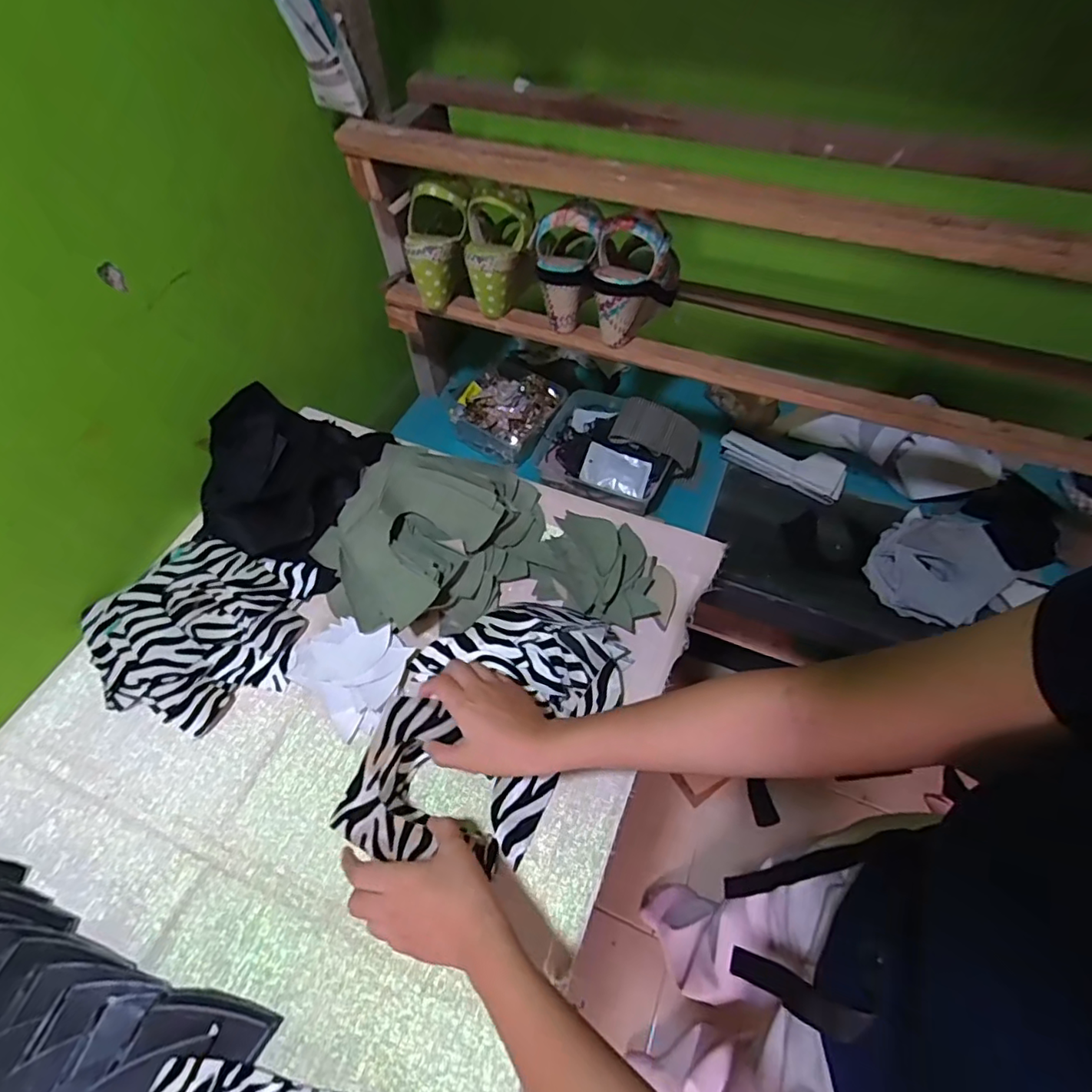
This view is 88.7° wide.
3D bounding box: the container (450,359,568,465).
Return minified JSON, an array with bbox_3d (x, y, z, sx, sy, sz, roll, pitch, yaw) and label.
[{"bbox_3d":[-0.062,-0.229,0.932,0.160,0.065,0.164,22,58,15],"label":"container"}]

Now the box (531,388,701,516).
[{"bbox_3d":[0.107,-0.156,0.860,0.232,0.073,0.205,25,59,16],"label":"box"}]

